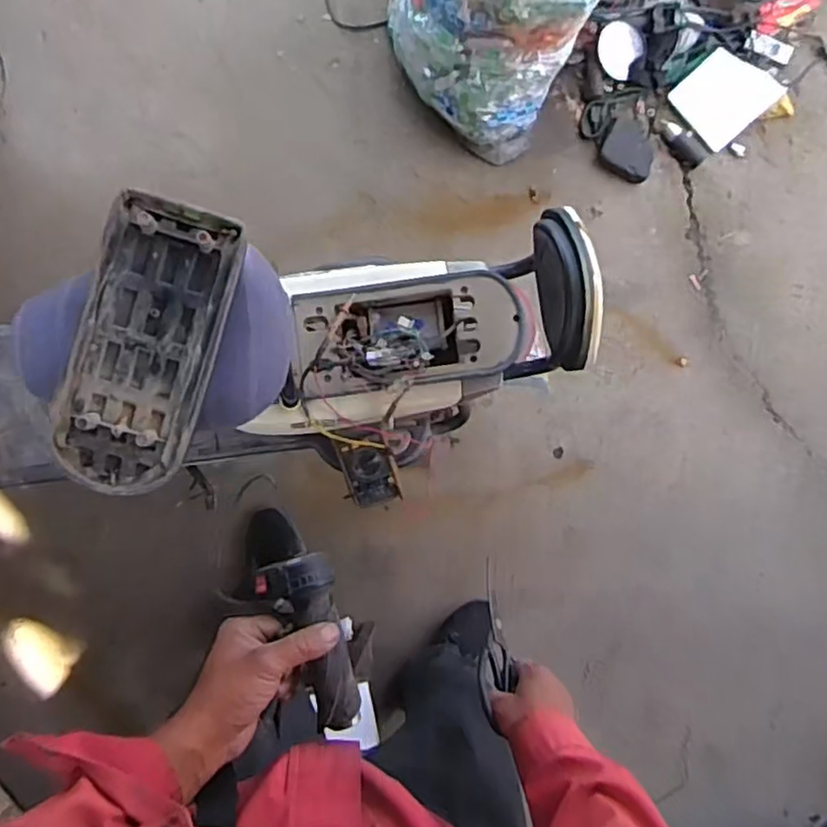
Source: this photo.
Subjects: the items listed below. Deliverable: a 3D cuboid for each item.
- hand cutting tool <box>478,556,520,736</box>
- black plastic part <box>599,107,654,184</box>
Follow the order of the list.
[{"bbox_3d":[0.095,0.258,0.743,0.048,0.013,0.184,38,40,-27],"label":"hand cutting tool"},{"bbox_3d":[0.500,-0.617,1.507,0.122,0.037,0.152,24,85,-2],"label":"black plastic part"}]

